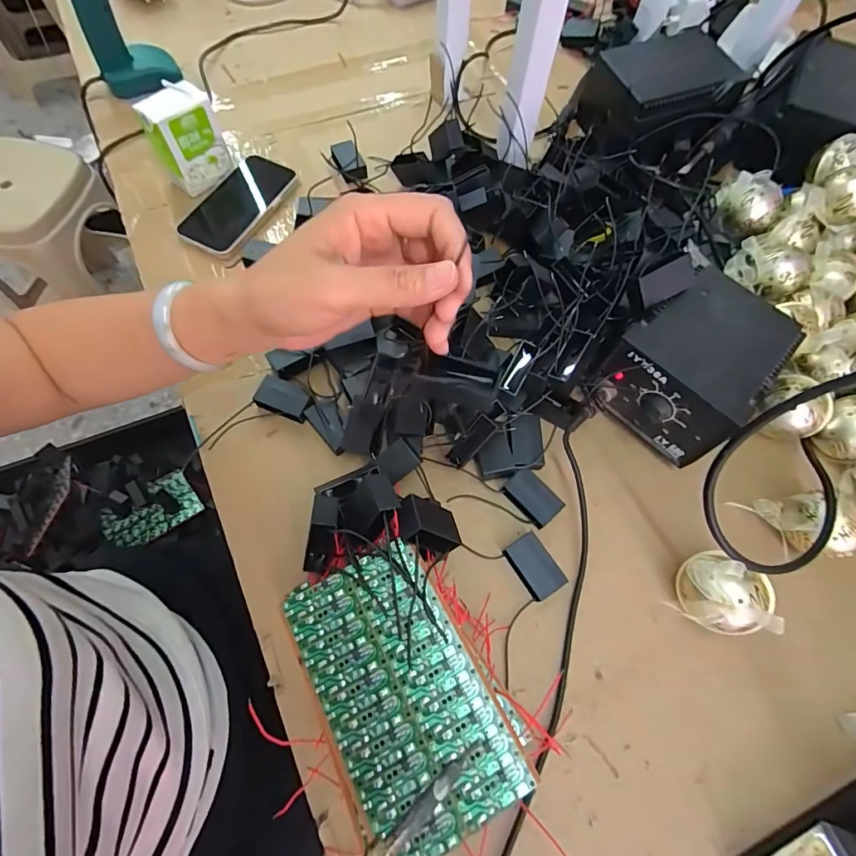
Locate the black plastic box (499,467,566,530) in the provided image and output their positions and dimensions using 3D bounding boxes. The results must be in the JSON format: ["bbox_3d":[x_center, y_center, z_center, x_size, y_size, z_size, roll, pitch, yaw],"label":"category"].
[{"bbox_3d":[0.090,0.061,0.385,0.029,0.013,0.047,-41,74,-17],"label":"black plastic box"}]

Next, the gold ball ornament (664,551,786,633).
[{"bbox_3d":[0.222,0.125,0.331,0.058,0.064,0.048,12,67,3],"label":"gold ball ornament"}]

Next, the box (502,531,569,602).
[{"bbox_3d":[0.086,0.114,0.363,0.031,0.013,0.047,-30,71,-14],"label":"box"}]

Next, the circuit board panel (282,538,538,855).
[{"bbox_3d":[-0.017,0.156,0.267,0.088,0.005,0.158,-27,71,-13],"label":"circuit board panel"}]

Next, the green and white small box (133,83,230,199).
[{"bbox_3d":[-0.259,-0.312,0.480,0.036,0.096,0.065,35,70,12],"label":"green and white small box"}]

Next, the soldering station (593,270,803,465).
[{"bbox_3d":[0.236,-0.060,0.397,0.109,0.090,0.143,41,72,14],"label":"soldering station"}]

